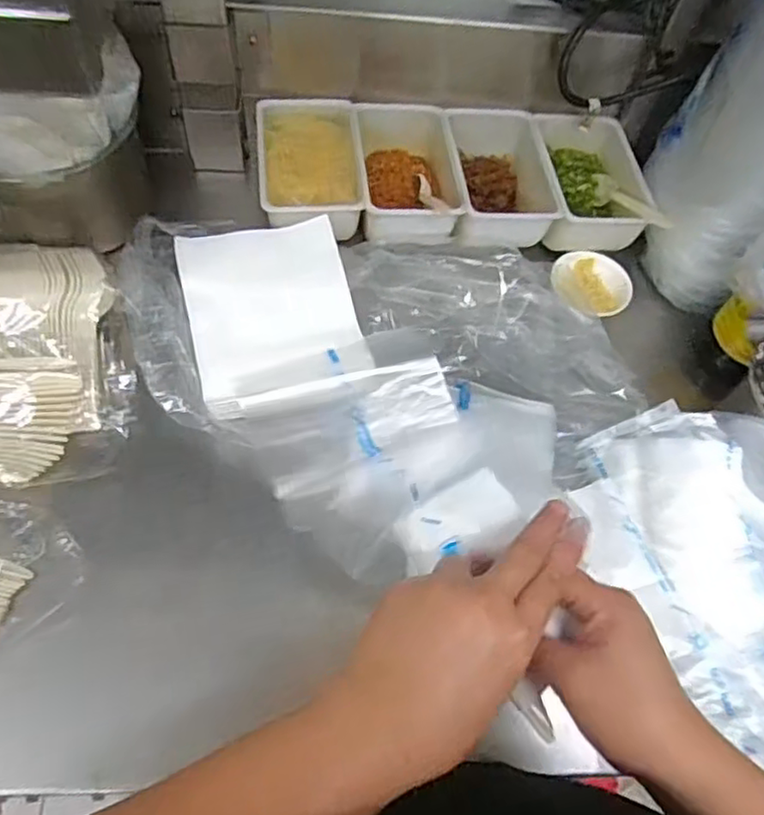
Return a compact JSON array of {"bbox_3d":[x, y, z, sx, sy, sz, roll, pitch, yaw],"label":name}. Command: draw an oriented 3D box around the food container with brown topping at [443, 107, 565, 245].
[{"bbox_3d":[0.106,-0.210,0.621,0.089,0.067,0.153,0,61,-4],"label":"food container with brown topping"}]

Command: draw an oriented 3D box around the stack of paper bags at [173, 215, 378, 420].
[{"bbox_3d":[-0.084,-0.073,0.517,0.127,0.027,0.153,-13,62,-11],"label":"stack of paper bags"}]

